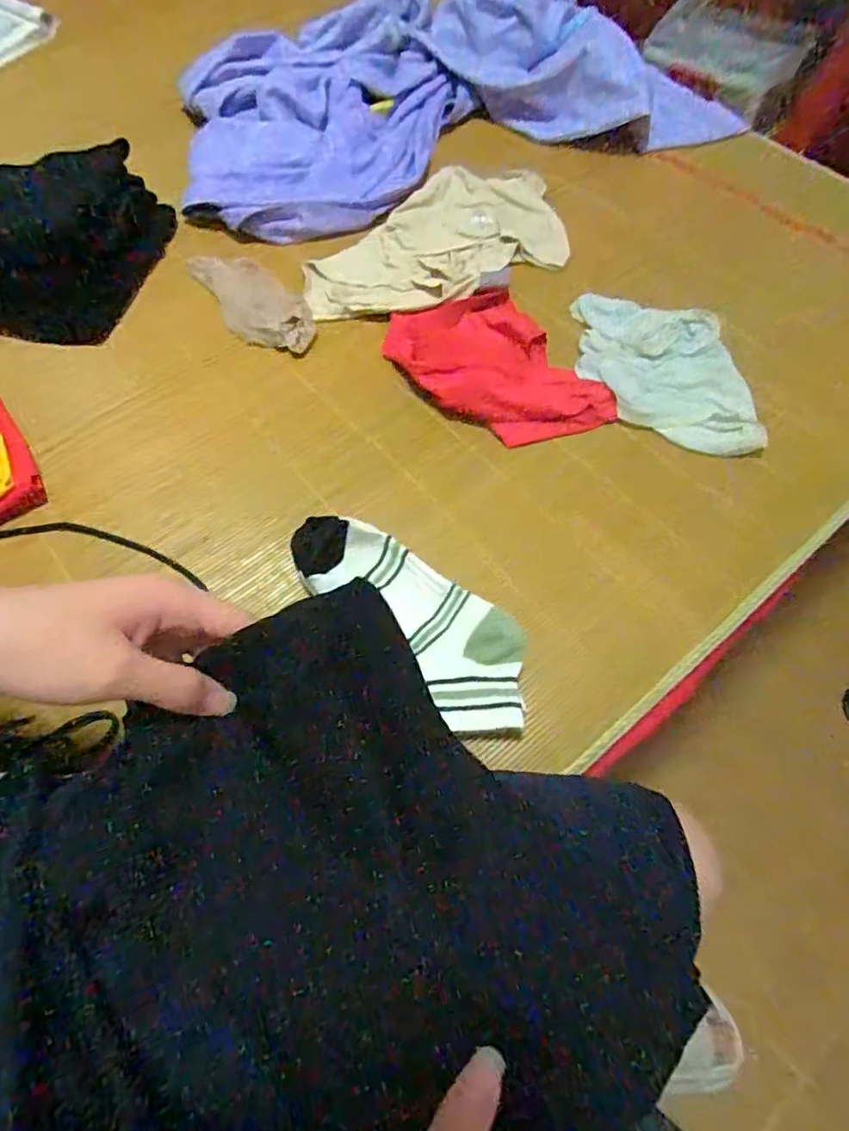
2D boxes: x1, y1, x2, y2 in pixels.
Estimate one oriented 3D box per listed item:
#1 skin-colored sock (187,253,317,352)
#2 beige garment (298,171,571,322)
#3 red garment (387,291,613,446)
[{"bbox_3d":[-0.185,-0.279,0.642,0.071,0.017,0.188,-40,71,-18],"label":"skin-colored sock"},{"bbox_3d":[0.026,-0.356,0.679,0.197,0.026,0.329,40,70,17],"label":"beige garment"},{"bbox_3d":[0.064,-0.189,0.578,0.139,0.034,0.209,-32,69,-15],"label":"red garment"}]

